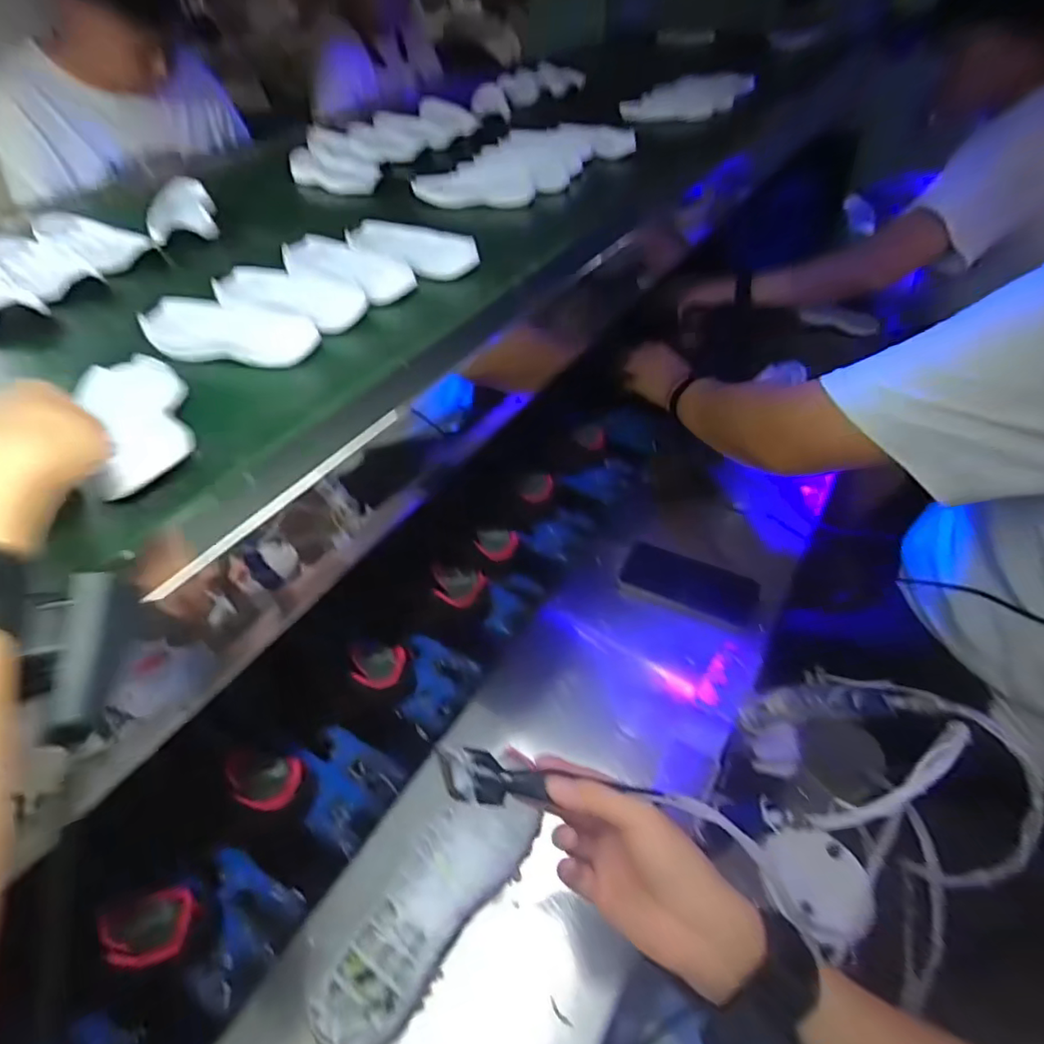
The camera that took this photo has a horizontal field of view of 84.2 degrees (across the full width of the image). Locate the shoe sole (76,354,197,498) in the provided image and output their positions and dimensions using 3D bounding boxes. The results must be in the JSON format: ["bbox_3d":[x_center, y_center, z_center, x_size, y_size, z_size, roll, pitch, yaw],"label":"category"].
[{"bbox_3d":[-0.261,-0.075,0.391,0.059,0.018,0.159,-23,48,-18],"label":"shoe sole"}]

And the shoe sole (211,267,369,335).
[{"bbox_3d":[-0.213,-0.203,0.530,0.157,0.024,0.065,20,51,19],"label":"shoe sole"}]

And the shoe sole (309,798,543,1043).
[{"bbox_3d":[-0.075,0.307,0.466,0.076,0.037,0.206,28,53,28],"label":"shoe sole"}]

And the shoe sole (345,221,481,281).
[{"bbox_3d":[-0.117,-0.281,0.597,0.161,0.024,0.066,25,52,26],"label":"shoe sole"}]

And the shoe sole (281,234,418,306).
[{"bbox_3d":[-0.175,-0.251,0.576,0.163,0.025,0.073,25,52,26],"label":"shoe sole"}]

